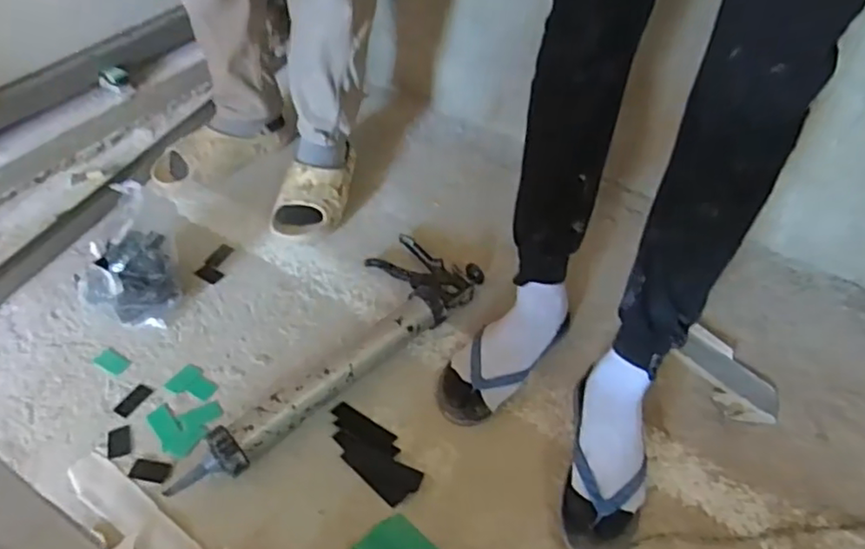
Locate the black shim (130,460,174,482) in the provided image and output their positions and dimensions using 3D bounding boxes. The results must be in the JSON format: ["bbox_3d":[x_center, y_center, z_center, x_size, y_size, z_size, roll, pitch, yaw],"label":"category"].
[{"bbox_3d":[-0.373,0.259,0.816,0.050,0.006,0.028,7,50,5],"label":"black shim"}]

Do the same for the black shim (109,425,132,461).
[{"bbox_3d":[-0.426,0.228,0.841,0.028,0.006,0.047,-15,52,-14],"label":"black shim"}]

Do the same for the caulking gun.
[{"bbox_3d":[-0.158,0.105,0.915,0.185,0.066,0.542,36,57,25],"label":"caulking gun"}]

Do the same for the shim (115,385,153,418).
[{"bbox_3d":[-0.432,0.183,0.890,0.026,0.005,0.052,23,53,17],"label":"shim"}]

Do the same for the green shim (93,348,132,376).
[{"bbox_3d":[-0.480,0.131,0.927,0.053,0.004,0.032,23,53,17],"label":"green shim"}]

